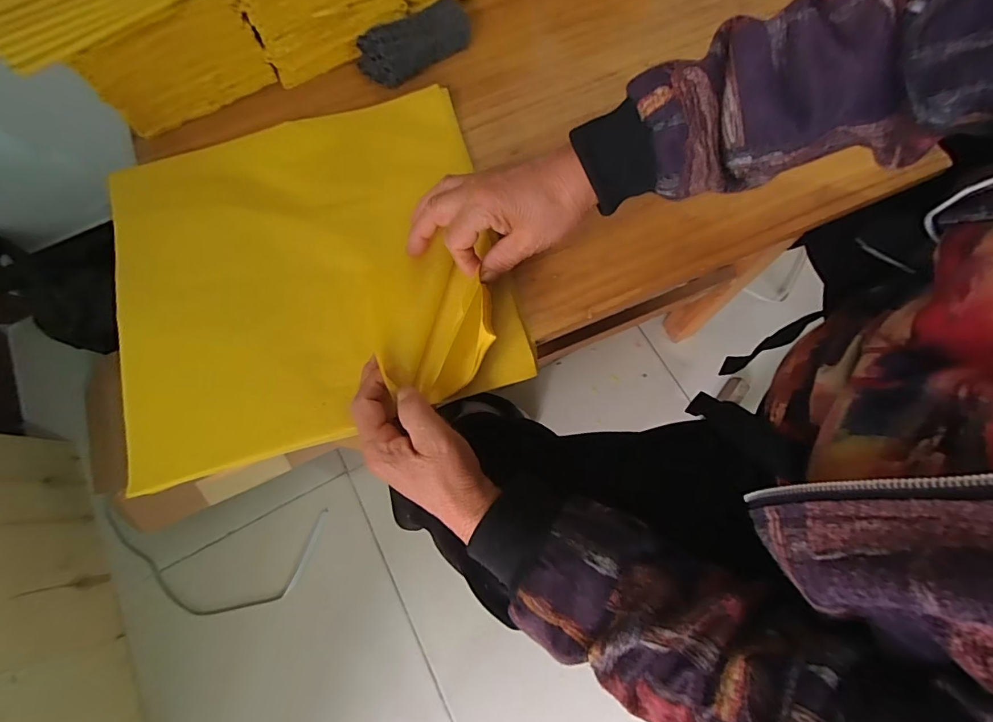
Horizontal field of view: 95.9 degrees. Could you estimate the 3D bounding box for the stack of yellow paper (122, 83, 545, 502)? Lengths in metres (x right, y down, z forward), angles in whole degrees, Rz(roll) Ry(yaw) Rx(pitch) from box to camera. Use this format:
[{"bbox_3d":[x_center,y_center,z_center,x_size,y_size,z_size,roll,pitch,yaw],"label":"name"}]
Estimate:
[{"bbox_3d":[-0.164,-0.081,0.378,0.318,0.023,0.291,-16,74,-1],"label":"stack of yellow paper"}]

